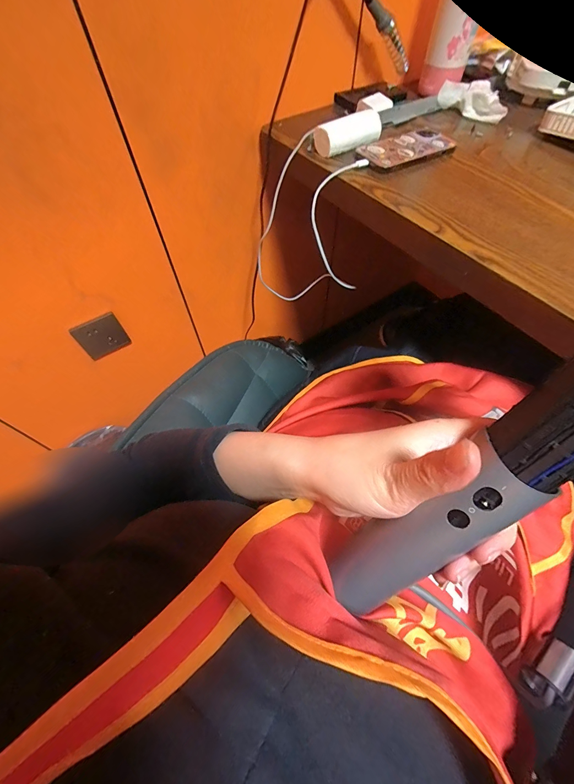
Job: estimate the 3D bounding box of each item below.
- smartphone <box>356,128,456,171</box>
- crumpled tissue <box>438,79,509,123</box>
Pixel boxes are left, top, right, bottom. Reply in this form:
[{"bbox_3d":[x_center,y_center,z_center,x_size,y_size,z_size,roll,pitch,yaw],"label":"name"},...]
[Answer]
[{"bbox_3d":[0.171,-0.351,0.461,0.137,0.015,0.071,-25,61,-14],"label":"smartphone"},{"bbox_3d":[0.312,-0.486,0.528,0.110,0.035,0.048,33,64,19],"label":"crumpled tissue"}]

